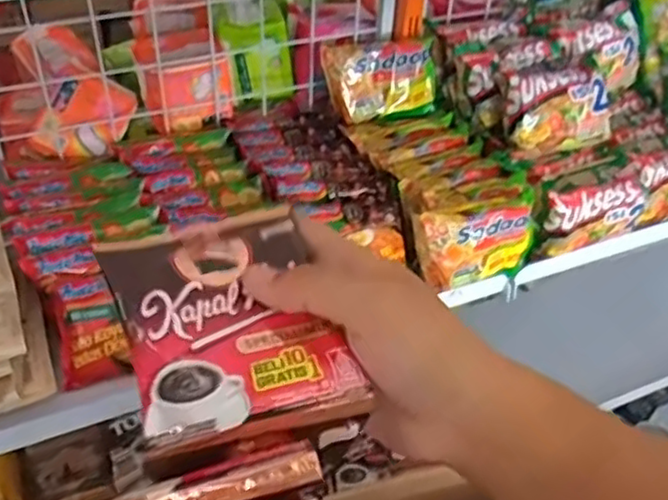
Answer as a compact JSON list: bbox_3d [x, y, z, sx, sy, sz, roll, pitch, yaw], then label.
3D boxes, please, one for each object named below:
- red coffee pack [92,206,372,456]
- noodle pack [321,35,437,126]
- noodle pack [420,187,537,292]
[{"bbox_3d":[-0.043,0.025,0.278,0.082,0.023,0.096,-14,44,-19],"label":"red coffee pack"},{"bbox_3d":[0.058,-0.212,0.867,0.140,0.096,0.031,-8,23,-10],"label":"noodle pack"},{"bbox_3d":[0.164,-0.009,0.753,0.146,0.083,0.037,-15,44,-20],"label":"noodle pack"}]

